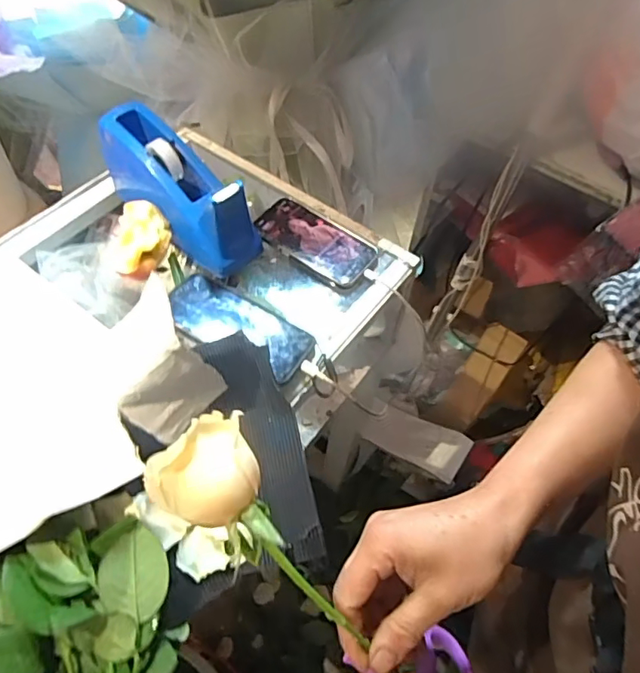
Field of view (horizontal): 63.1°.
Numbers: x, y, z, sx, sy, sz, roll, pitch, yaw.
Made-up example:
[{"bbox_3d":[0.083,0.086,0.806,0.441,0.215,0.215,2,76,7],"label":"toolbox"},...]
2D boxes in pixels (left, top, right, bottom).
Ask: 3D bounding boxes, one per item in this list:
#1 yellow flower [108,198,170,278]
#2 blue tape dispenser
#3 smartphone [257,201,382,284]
[{"bbox_3d":[-0.192,-0.107,0.567,0.053,0.036,0.086,4,59,-2],"label":"yellow flower"},{"bbox_3d":[-0.164,-0.174,0.602,0.070,0.094,0.219,-38,69,-23],"label":"blue tape dispenser"},{"bbox_3d":[-0.006,-0.117,0.623,0.143,0.006,0.071,33,63,14],"label":"smartphone"}]

